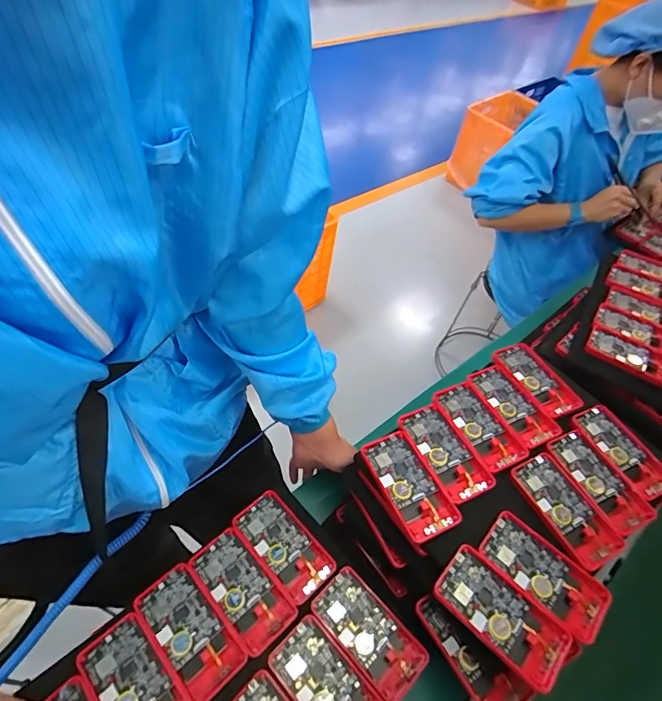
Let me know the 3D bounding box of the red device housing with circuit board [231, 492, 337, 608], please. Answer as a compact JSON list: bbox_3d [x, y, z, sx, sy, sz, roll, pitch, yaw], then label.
[{"bbox_3d":[-0.057,0.228,0.521,0.062,0.011,0.125,-35,63,-26],"label":"red device housing with circuit board"}]

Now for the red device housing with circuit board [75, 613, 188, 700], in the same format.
[{"bbox_3d":[-0.186,0.322,0.422,0.061,0.007,0.124,-37,63,-26],"label":"red device housing with circuit board"}]

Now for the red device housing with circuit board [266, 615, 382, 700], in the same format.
[{"bbox_3d":[-0.003,0.335,0.439,0.062,0.010,0.125,-37,63,-26],"label":"red device housing with circuit board"}]

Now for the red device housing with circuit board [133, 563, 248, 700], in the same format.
[{"bbox_3d":[-0.147,0.287,0.455,0.062,0.006,0.125,-35,63,-26],"label":"red device housing with circuit board"}]

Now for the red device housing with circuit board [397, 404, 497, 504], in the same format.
[{"bbox_3d":[0.135,0.121,0.536,0.062,0.014,0.124,-20,57,-17],"label":"red device housing with circuit board"}]

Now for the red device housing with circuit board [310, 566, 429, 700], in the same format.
[{"bbox_3d":[0.040,0.302,0.476,0.063,0.014,0.124,-37,63,-26],"label":"red device housing with circuit board"}]

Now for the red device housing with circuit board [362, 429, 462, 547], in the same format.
[{"bbox_3d":[0.088,0.151,0.507,0.061,0.013,0.125,-20,57,-17],"label":"red device housing with circuit board"}]

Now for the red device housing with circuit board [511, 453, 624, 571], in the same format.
[{"bbox_3d":[0.264,0.178,0.502,0.064,0.012,0.123,-20,57,-17],"label":"red device housing with circuit board"}]

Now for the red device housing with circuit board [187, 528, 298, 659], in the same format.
[{"bbox_3d":[-0.100,0.263,0.490,0.062,0.013,0.125,-36,63,-26],"label":"red device housing with circuit board"}]

